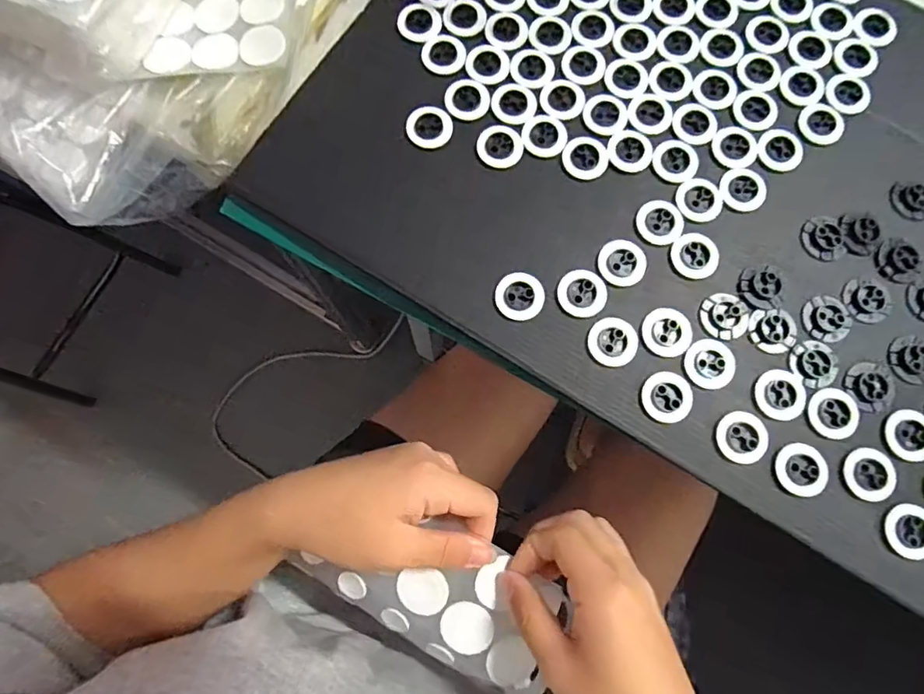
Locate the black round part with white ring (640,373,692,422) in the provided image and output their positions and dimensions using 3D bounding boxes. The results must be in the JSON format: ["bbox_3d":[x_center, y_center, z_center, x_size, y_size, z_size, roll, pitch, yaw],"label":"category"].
[{"bbox_3d":[0.116,0.028,0.293,0.028,0.004,0.028,0,80,-1],"label":"black round part with white ring"}]

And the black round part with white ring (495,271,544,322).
[{"bbox_3d":[0.034,-0.030,0.301,0.028,0.004,0.027,0,80,-1],"label":"black round part with white ring"}]

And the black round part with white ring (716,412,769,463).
[{"bbox_3d":[0.158,0.051,0.289,0.028,0.004,0.028,0,80,-1],"label":"black round part with white ring"}]

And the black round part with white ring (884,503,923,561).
[{"bbox_3d":[0.245,0.100,0.282,0.025,0.005,0.028,17,80,2],"label":"black round part with white ring"}]

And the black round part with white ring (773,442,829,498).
[{"bbox_3d":[0.189,0.068,0.286,0.029,0.004,0.028,0,80,-1],"label":"black round part with white ring"}]

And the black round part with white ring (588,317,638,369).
[{"bbox_3d":[0.087,-0.003,0.298,0.028,0.004,0.028,0,80,-1],"label":"black round part with white ring"}]

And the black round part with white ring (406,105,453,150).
[{"bbox_3d":[-0.020,-0.136,0.320,0.027,0.004,0.027,0,80,-1],"label":"black round part with white ring"}]

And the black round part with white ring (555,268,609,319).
[{"bbox_3d":[0.070,-0.032,0.302,0.028,0.004,0.028,0,80,-1],"label":"black round part with white ring"}]

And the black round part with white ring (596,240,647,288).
[{"bbox_3d":[0.095,-0.050,0.307,0.028,0.004,0.028,0,80,-1],"label":"black round part with white ring"}]

